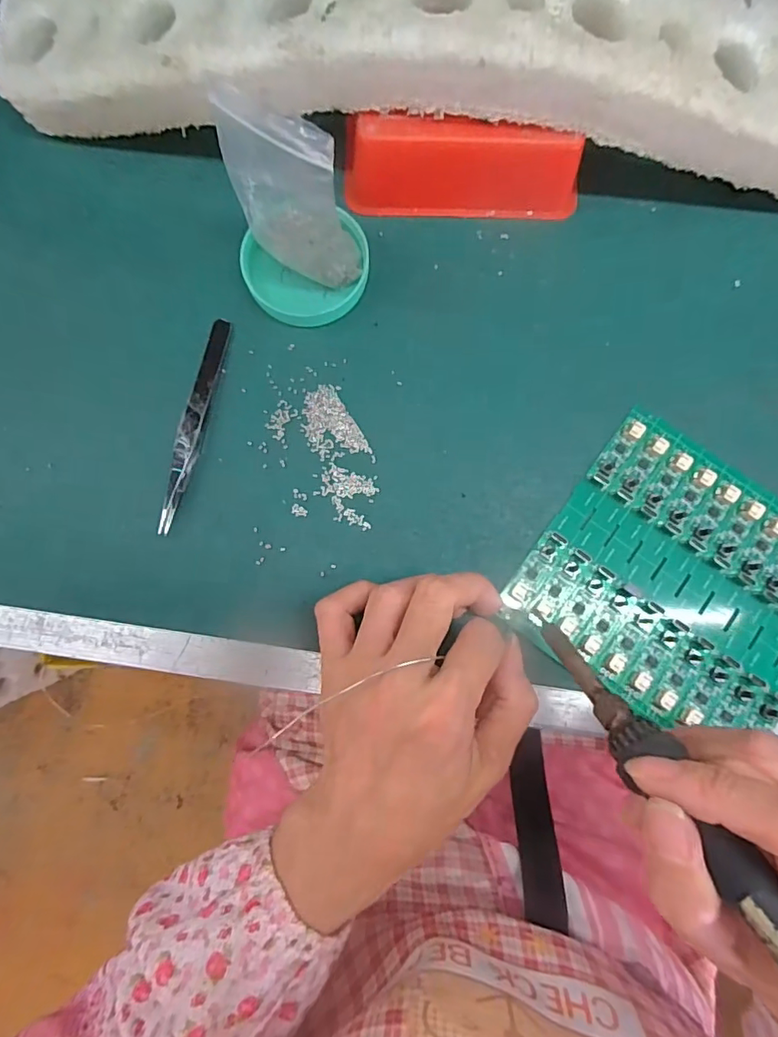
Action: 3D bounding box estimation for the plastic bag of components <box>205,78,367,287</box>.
[{"bbox_3d":[-0.047,-0.144,0.235,0.059,0.088,0.025,18,82,3],"label":"plastic bag of components"}]

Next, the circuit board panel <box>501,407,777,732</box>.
[{"bbox_3d":[0.147,0.031,0.253,0.135,0.010,0.132,36,84,4],"label":"circuit board panel"}]

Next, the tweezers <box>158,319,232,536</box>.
[{"bbox_3d":[-0.100,-0.050,0.263,0.011,0.009,0.116,11,82,1],"label":"tweezers"}]

